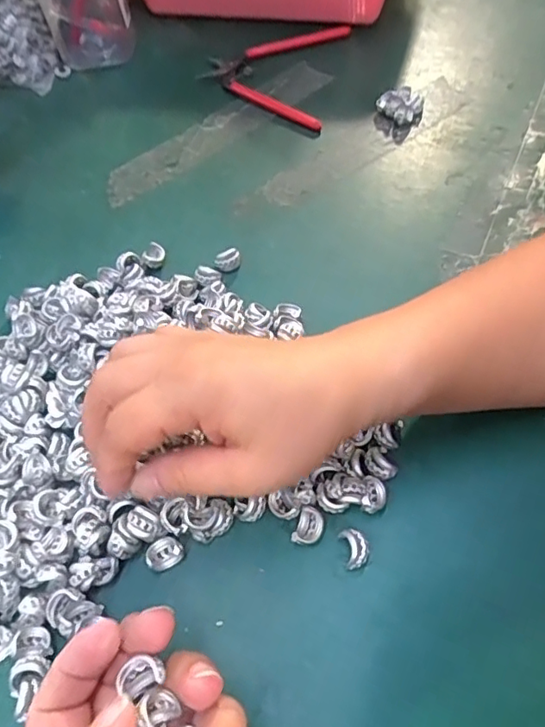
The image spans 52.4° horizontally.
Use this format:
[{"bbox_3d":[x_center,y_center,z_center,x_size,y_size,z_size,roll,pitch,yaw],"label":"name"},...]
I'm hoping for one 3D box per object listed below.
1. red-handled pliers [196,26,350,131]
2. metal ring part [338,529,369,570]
[{"bbox_3d":[-0.002,-0.266,0.504,0.120,0.010,0.149,8,58,10],"label":"red-handled pliers"},{"bbox_3d":[0.040,0.089,0.265,0.012,0.010,0.017,-11,56,-2],"label":"metal ring part"}]

